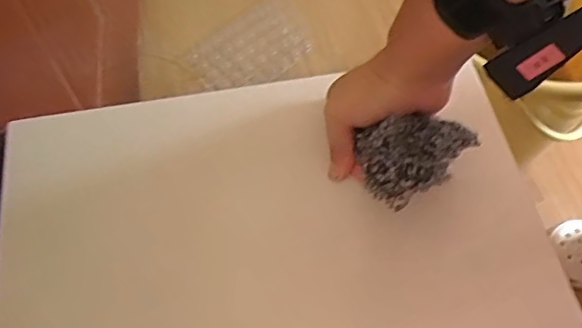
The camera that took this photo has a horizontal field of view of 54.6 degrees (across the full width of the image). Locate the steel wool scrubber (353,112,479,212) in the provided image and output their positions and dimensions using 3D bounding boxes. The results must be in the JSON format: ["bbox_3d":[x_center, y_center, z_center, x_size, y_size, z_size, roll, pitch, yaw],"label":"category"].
[{"bbox_3d":[0.088,-0.006,0.382,0.081,0.029,0.066,-9,60,-4],"label":"steel wool scrubber"}]

